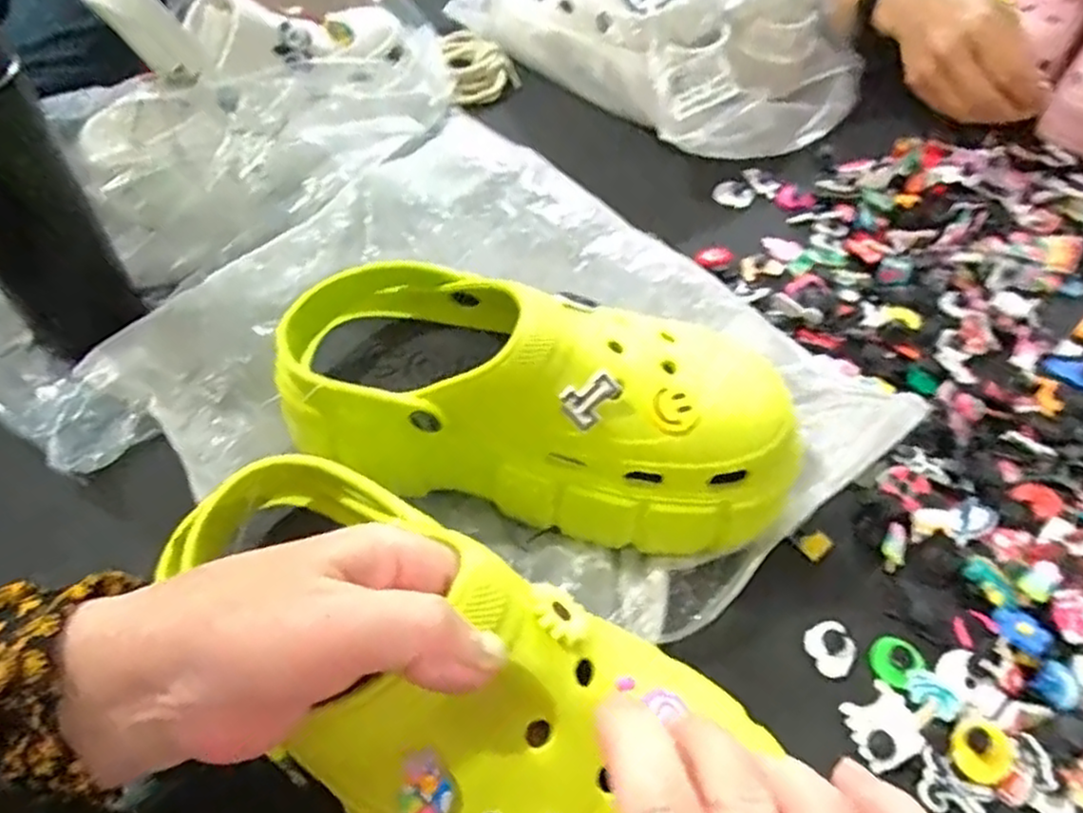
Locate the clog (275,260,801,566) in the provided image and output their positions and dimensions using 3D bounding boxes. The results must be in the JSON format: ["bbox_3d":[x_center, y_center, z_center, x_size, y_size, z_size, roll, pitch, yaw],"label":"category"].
[{"bbox_3d":[-0.002,-0.005,0.358,0.243,0.110,0.099,11,52,5],"label":"clog"}]

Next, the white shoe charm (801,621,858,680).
[{"bbox_3d":[0.140,0.118,0.349,0.022,0.006,0.025,-20,56,-18],"label":"white shoe charm"}]

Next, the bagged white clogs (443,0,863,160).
[{"bbox_3d":[0.106,-0.359,0.652,0.239,0.106,0.333,-31,59,-24],"label":"bagged white clogs"}]

